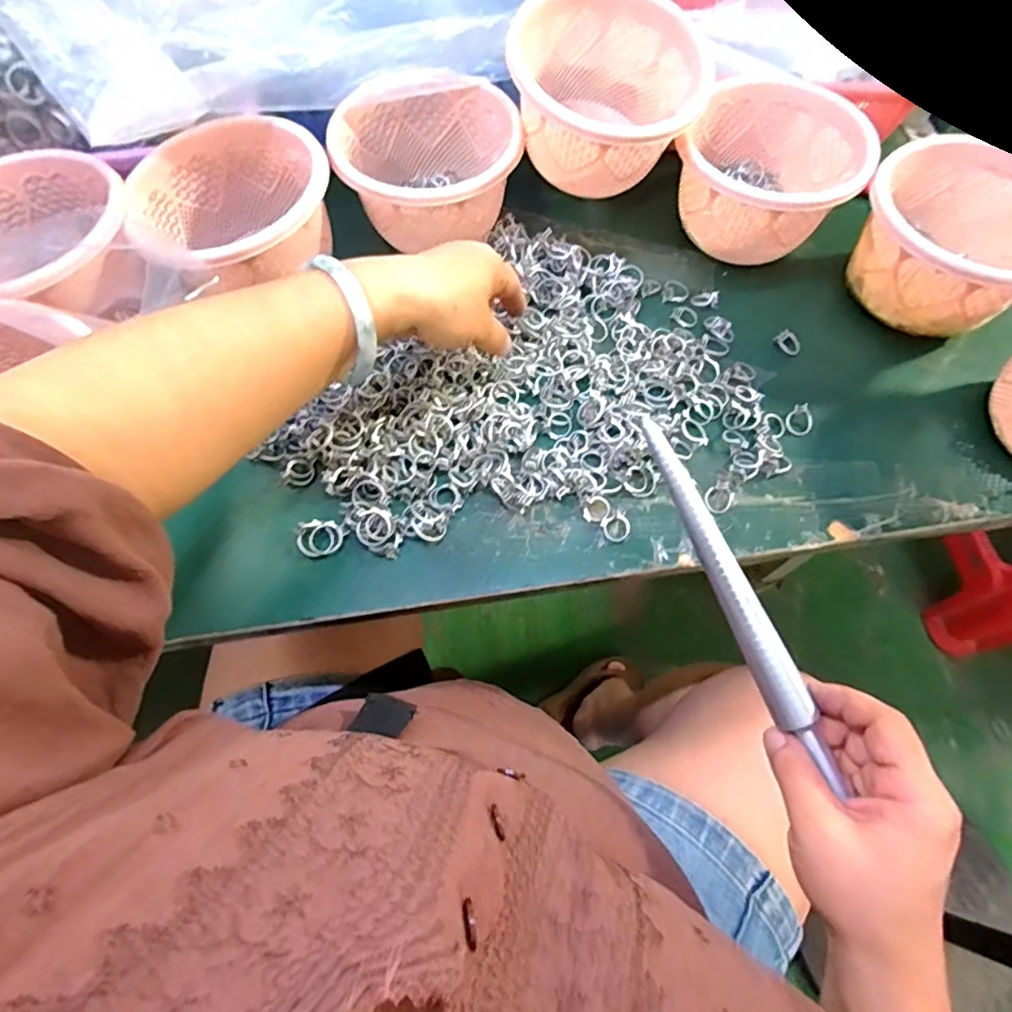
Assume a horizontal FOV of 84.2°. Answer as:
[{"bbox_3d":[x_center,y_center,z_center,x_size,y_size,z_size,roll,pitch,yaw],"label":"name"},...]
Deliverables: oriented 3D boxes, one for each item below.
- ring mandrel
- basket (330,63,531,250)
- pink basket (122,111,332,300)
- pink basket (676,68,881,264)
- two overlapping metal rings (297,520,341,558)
[{"bbox_3d":[0.124,0.048,0.304,0.020,0.016,0.209,-22,79,-11],"label":"ring mandrel"},{"bbox_3d":[-0.064,-0.276,0.460,0.145,0.076,0.137,-14,66,-7],"label":"basket"},{"bbox_3d":[-0.202,-0.220,0.428,0.141,0.070,0.142,-23,67,-11],"label":"pink basket"},{"bbox_3d":[0.215,-0.270,0.467,0.135,0.081,0.132,26,67,11],"label":"pink basket"},{"bbox_3d":[-0.126,0.022,0.378,0.027,0.009,0.023,-6,65,-4],"label":"two overlapping metal rings"}]

